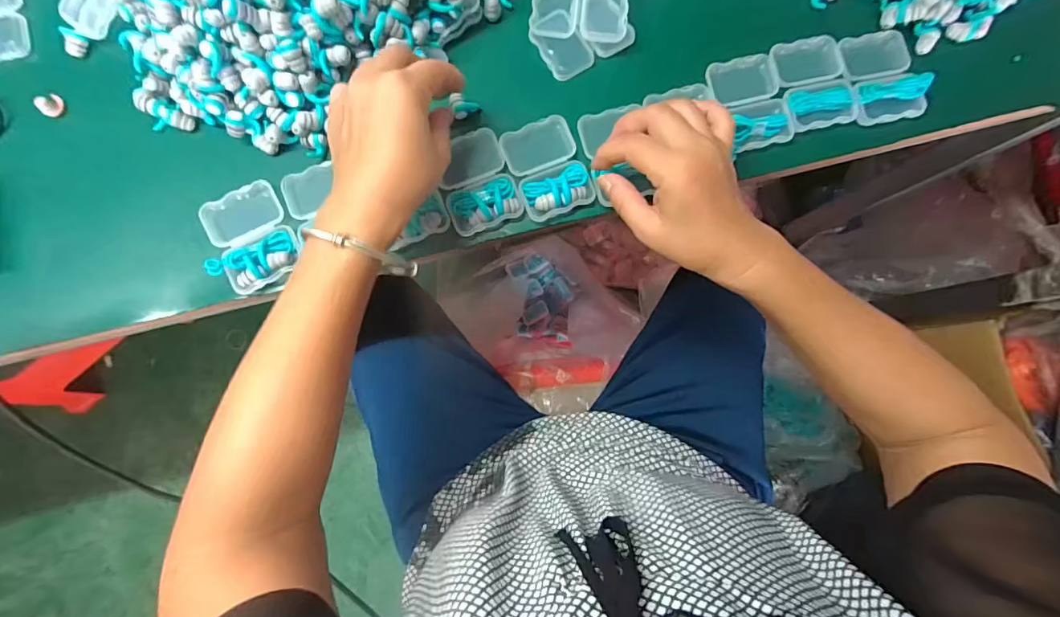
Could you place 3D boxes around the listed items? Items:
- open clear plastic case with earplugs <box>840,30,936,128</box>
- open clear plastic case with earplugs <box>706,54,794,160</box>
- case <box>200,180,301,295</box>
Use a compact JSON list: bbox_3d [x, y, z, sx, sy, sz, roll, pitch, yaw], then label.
[{"bbox_3d":[0.291,-0.194,0.378,0.058,0.016,0.080,-4,83,-2],"label":"open clear plastic case with earplugs"},{"bbox_3d":[0.178,-0.168,0.376,0.056,0.012,0.076,-10,83,-3],"label":"open clear plastic case with earplugs"},{"bbox_3d":[-0.210,-0.053,0.353,0.058,0.029,0.077,-26,84,-5],"label":"case"}]

